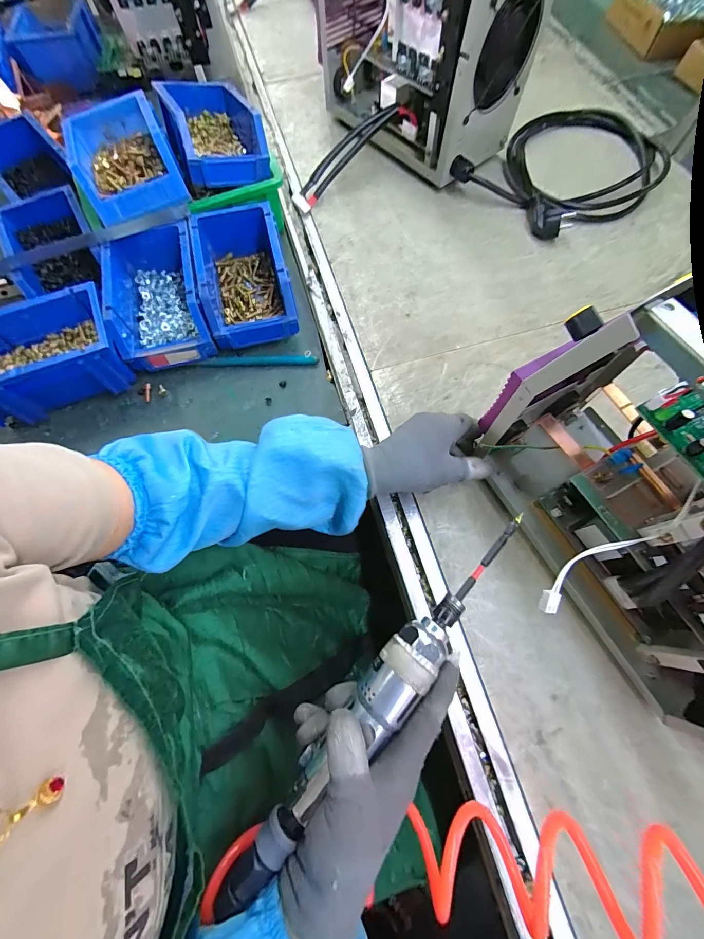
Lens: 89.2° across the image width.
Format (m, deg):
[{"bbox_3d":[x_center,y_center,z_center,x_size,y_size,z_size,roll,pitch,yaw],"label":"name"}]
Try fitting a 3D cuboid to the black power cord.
[{"bbox_3d":[0.355,-0.487,0.564,0.335,0.042,0.236,-43,74,-13],"label":"black power cord"}]

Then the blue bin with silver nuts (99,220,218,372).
[{"bbox_3d":[-0.234,-0.201,0.429,0.110,0.071,0.153,-17,70,-5],"label":"blue bin with silver nuts"}]

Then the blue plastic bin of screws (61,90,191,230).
[{"bbox_3d":[-0.275,-0.372,0.431,0.111,0.053,0.173,-29,71,-8],"label":"blue plastic bin of screws"}]

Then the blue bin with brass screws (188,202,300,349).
[{"bbox_3d":[-0.130,-0.234,0.440,0.099,0.070,0.157,-14,70,-3],"label":"blue bin with brass screws"}]

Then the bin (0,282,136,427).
[{"bbox_3d":[-0.341,-0.128,0.398,0.156,0.065,0.105,-21,70,-6],"label":"bin"}]

